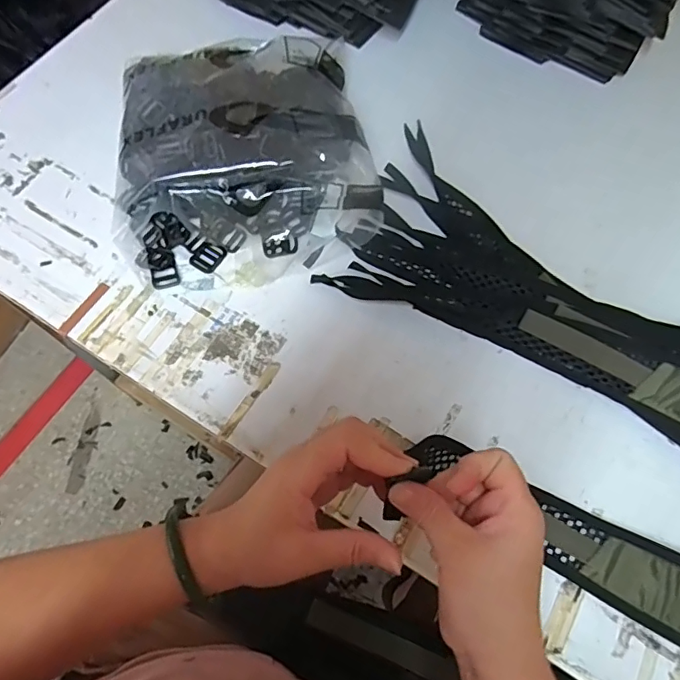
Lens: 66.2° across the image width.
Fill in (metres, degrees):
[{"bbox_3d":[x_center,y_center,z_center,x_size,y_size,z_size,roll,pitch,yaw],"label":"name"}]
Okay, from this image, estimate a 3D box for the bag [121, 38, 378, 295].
[{"bbox_3d":[-0.099,-0.194,0.546,0.267,0.072,0.280,-4,69,-4],"label":"bag"}]

